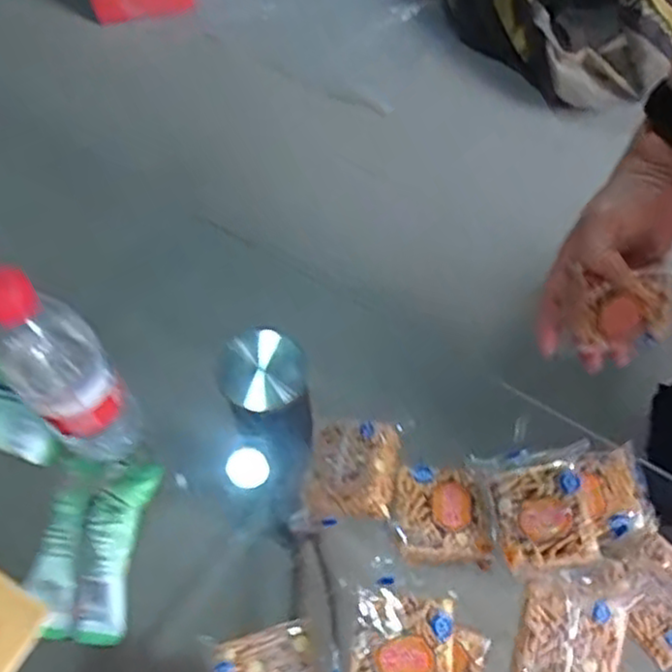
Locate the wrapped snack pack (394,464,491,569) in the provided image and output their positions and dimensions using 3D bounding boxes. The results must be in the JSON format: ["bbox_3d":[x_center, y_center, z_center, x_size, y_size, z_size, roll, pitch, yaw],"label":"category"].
[{"bbox_3d":[0.077,0.130,0.527,0.068,0.014,0.069,0,60,2],"label":"wrapped snack pack"}]

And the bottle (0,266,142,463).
[{"bbox_3d":[-0.189,0.027,0.498,0.061,0.191,0.065,-1,60,1],"label":"bottle"}]

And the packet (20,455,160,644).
[{"bbox_3d":[-0.179,0.151,0.522,0.077,0.030,0.124,7,61,6],"label":"packet"}]

